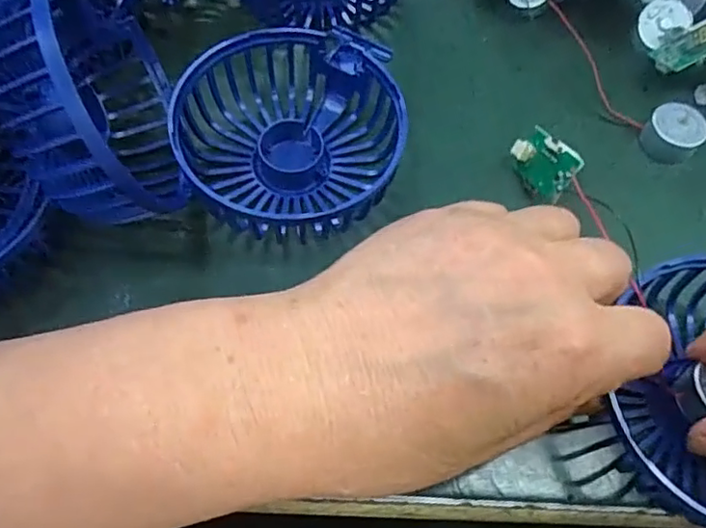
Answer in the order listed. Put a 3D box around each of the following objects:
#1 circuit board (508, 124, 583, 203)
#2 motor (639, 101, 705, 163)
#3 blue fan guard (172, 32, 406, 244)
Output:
[{"bbox_3d":[0.078,-0.041,0.251,0.006,0.026,0.030,-3,46,-36],"label":"circuit board"},{"bbox_3d":[0.141,-0.057,0.266,0.023,0.016,0.020,40,68,16],"label":"motor"},{"bbox_3d":[-0.023,-0.057,0.249,0.093,0.035,0.080,-14,65,-10],"label":"blue fan guard"}]

